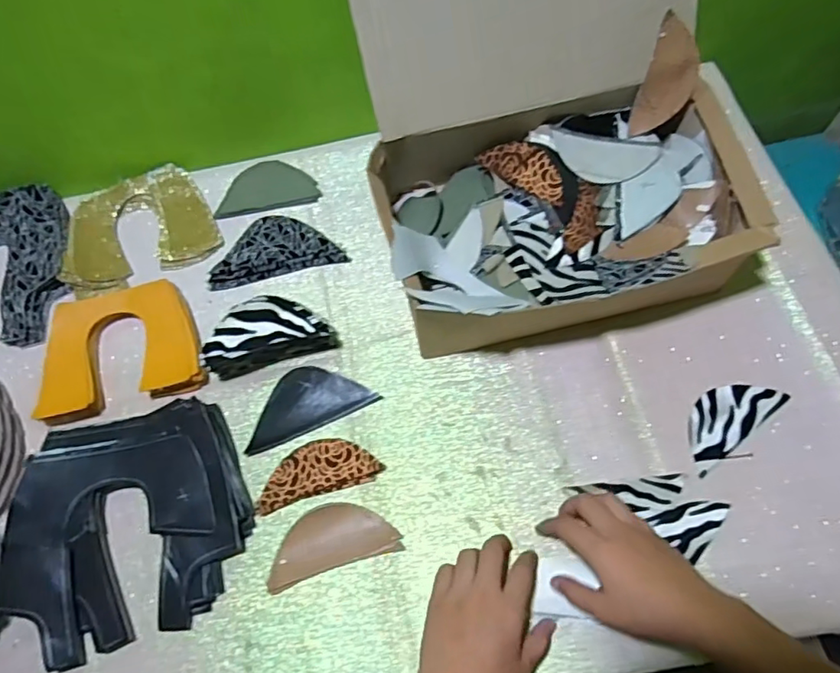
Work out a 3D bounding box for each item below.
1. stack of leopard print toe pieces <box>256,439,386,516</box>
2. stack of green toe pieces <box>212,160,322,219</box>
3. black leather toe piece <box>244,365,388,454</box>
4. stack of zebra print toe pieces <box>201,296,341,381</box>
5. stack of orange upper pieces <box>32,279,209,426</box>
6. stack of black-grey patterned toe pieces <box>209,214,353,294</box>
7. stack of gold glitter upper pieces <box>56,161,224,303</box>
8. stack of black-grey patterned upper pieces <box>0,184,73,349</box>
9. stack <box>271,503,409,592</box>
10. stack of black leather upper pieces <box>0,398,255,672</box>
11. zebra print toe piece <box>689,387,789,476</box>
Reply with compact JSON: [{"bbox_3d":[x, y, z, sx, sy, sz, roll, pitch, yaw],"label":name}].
[{"bbox_3d":[-0.097,0.124,0.525,0.113,0.011,0.048,-17,66,-5],"label":"stack of leopard print toe pieces"},{"bbox_3d":[-0.179,-0.175,0.664,0.115,0.014,0.061,-13,65,-3],"label":"stack of green toe pieces"},{"bbox_3d":[-0.113,0.061,0.554,0.127,0.010,0.062,-23,66,-8],"label":"black leather toe piece"},{"bbox_3d":[-0.149,-0.002,0.554,0.120,0.061,0.049,-18,66,-5],"label":"stack of zebra print toe pieces"},{"bbox_3d":[-0.301,0.008,0.571,0.158,0.025,0.129,-13,65,-3],"label":"stack of orange upper pieces"},{"bbox_3d":[-0.161,-0.101,0.624,0.145,0.011,0.075,-14,65,-3],"label":"stack of black-grey patterned toe pieces"},{"bbox_3d":[-0.325,-0.126,0.636,0.163,0.018,0.131,-27,67,-9],"label":"stack of gold glitter upper pieces"},{"bbox_3d":[-0.478,-0.073,0.614,0.182,0.026,0.182,-15,66,-4],"label":"stack of black-grey patterned upper pieces"},{"bbox_3d":[-0.080,0.179,0.500,0.115,0.009,0.054,-18,66,-5],"label":"stack"},{"bbox_3d":[-0.262,0.165,0.500,0.211,0.033,0.193,-16,68,-5],"label":"stack of black leather upper pieces"},{"bbox_3d":[0.285,0.075,0.526,0.107,0.012,0.051,-35,68,-13],"label":"zebra print toe piece"}]

